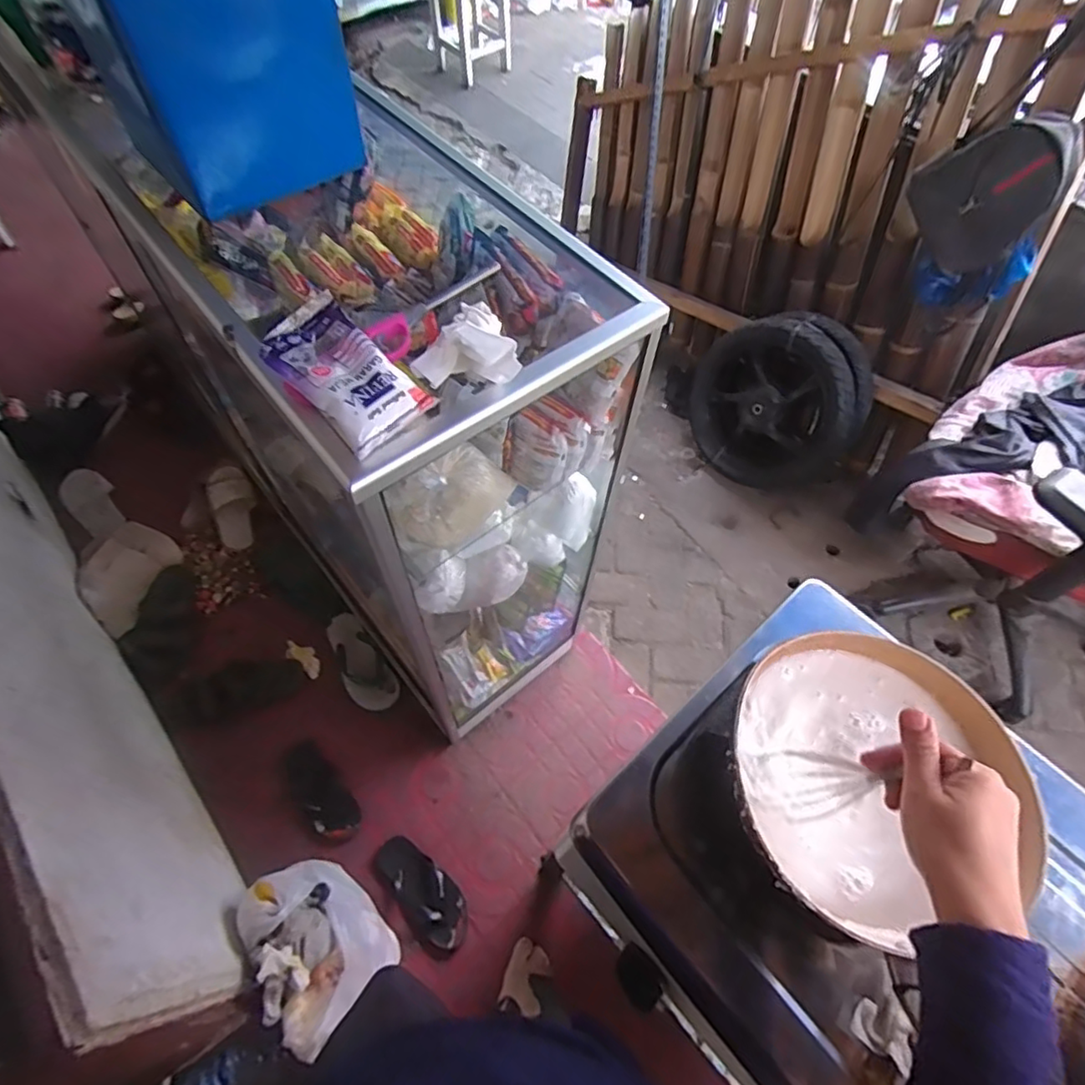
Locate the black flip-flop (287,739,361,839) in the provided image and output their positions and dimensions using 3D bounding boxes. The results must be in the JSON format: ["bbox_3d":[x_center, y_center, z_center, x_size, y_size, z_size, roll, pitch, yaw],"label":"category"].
[{"bbox_3d":[-0.478,0.535,1.266,0.096,0.031,0.227,-37,67,-21],"label":"black flip-flop"}]

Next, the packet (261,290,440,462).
[{"bbox_3d":[-0.174,-0.147,0.515,0.132,0.044,0.087,37,65,18],"label":"packet"}]

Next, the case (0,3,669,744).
[{"bbox_3d":[-0.262,-0.179,1.059,0.411,0.923,0.742,-37,67,-21],"label":"case"}]

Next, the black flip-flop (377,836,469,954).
[{"bbox_3d":[-0.237,0.694,1.181,0.098,0.032,0.233,-39,68,-22],"label":"black flip-flop"}]

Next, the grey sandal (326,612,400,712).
[{"bbox_3d":[-0.437,0.283,1.403,0.102,0.038,0.267,-33,66,-19],"label":"grey sandal"}]

